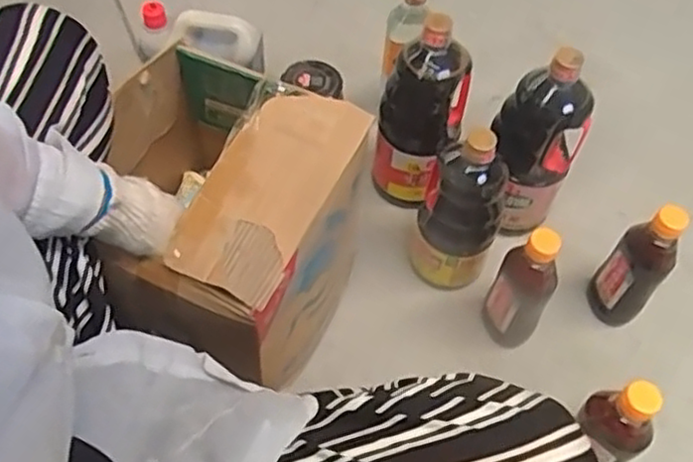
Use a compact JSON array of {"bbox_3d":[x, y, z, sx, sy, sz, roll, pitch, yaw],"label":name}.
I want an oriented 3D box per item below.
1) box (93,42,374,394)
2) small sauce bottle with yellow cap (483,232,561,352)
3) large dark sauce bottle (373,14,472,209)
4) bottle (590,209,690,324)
[{"bbox_3d":[-0.136,-0.014,0.743,0.257,0.208,0.247,23,60,17],"label":"box"},{"bbox_3d":[0.205,0.077,0.828,0.065,0.219,0.060,1,56,-1],"label":"small sauce bottle with yellow cap"},{"bbox_3d":[0.097,-0.153,0.916,0.107,0.276,0.097,29,60,16],"label":"large dark sauce bottle"},{"bbox_3d":[0.352,0.047,0.850,0.064,0.215,0.059,28,60,15],"label":"bottle"}]

